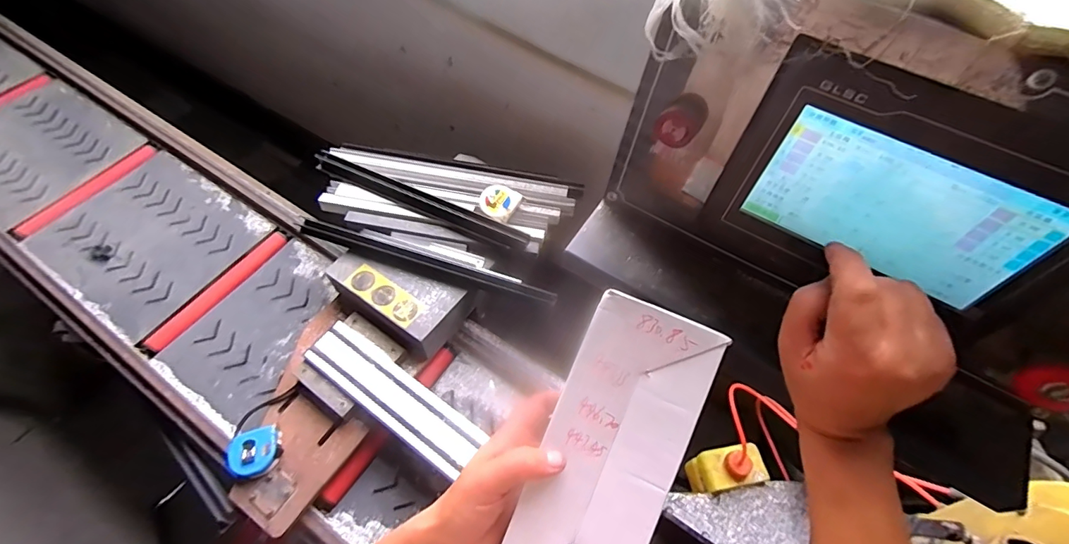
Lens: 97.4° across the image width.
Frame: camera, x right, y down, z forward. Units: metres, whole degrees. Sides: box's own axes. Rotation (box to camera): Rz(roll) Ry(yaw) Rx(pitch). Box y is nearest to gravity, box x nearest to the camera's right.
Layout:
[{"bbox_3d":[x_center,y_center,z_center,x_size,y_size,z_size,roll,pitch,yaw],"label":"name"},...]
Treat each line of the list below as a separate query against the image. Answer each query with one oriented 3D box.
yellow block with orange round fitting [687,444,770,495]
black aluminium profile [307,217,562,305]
[{"bbox_3d":[0.310,0.323,0.767,0.110,0.091,0.062,-9,60,-7],"label":"yellow block with orange round fitting"},{"bbox_3d":[-0.192,-0.016,0.823,0.464,0.022,0.031,16,60,8],"label":"black aluminium profile"}]

